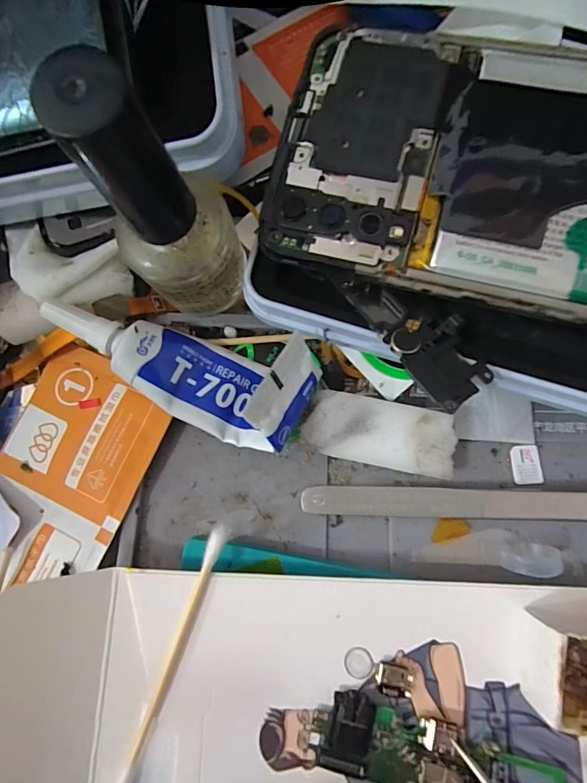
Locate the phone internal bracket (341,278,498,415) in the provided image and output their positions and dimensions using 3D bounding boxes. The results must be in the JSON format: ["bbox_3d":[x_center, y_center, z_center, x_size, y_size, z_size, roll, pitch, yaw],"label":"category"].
[{"bbox_3d":[0.034,-0.016,0.107,0.019,0.004,0.044,-31,71,-10],"label":"phone internal bracket"}]

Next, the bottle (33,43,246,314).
[{"bbox_3d":[-0.029,-0.043,0.097,0.026,0.072,0.026,-15,77,-2],"label":"bottle"}]

